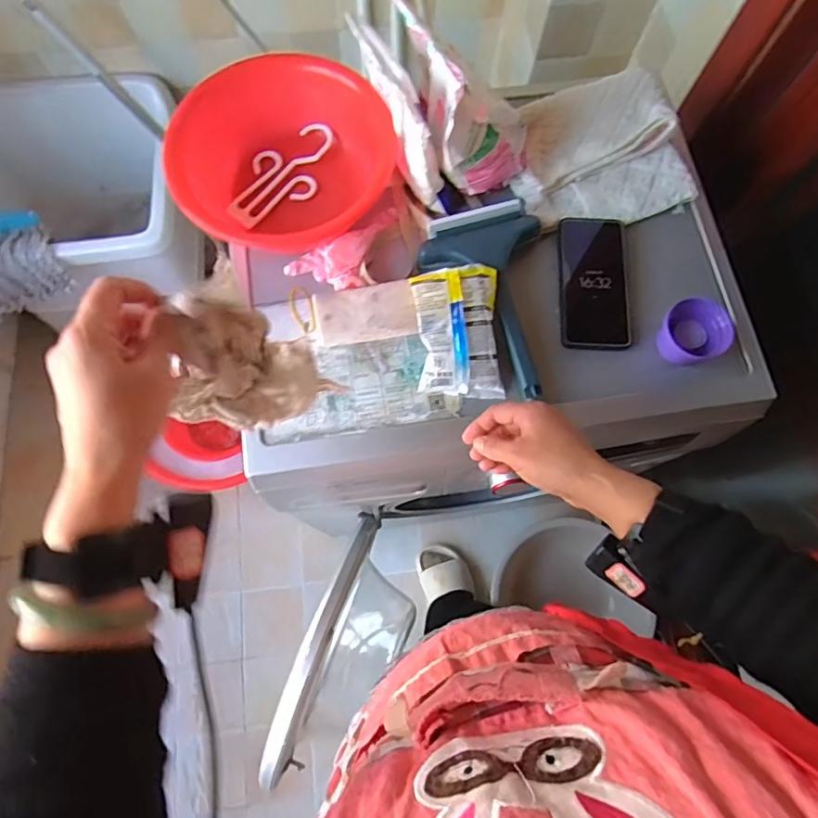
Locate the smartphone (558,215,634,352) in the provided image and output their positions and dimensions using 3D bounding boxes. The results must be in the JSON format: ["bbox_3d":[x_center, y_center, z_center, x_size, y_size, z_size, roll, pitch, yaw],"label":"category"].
[{"bbox_3d":[0.214,-0.150,0.634,0.080,0.018,0.164,0,77,5],"label":"smartphone"}]

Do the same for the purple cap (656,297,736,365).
[{"bbox_3d":[0.305,-0.079,0.597,0.072,0.049,0.067,0,74,-2],"label":"purple cap"}]

